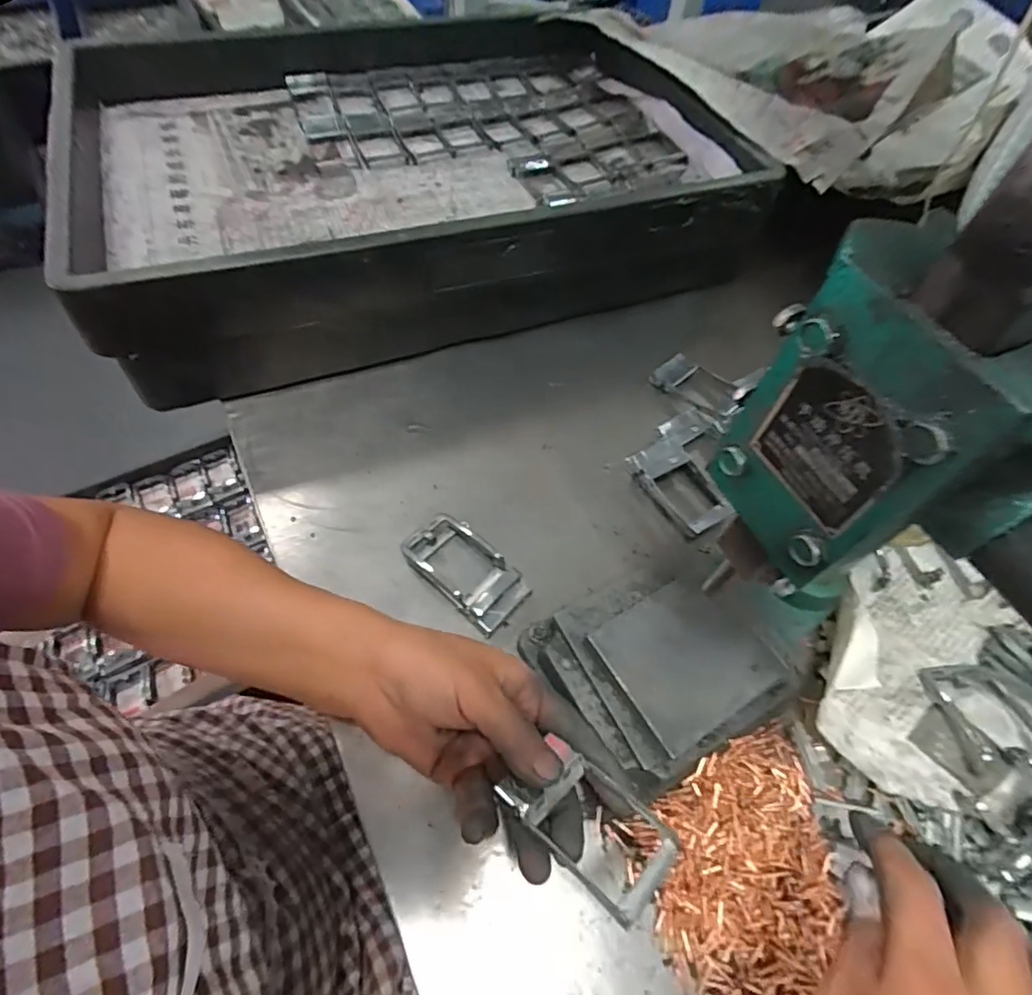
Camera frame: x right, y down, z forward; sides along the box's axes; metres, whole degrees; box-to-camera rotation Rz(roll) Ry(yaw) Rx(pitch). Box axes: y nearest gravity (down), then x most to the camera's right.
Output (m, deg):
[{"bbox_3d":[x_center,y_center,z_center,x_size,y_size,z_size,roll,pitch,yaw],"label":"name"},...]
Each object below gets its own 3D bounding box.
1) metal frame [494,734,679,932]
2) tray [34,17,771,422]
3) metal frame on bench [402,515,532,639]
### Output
[{"bbox_3d":[0.033,0.140,0.239,0.067,0.008,0.043,30,48,30],"label":"metal frame"},{"bbox_3d":[-0.083,-0.292,0.515,0.525,0.122,0.356,-18,60,-13],"label":"tray"},{"bbox_3d":[-0.031,0.045,0.352,0.080,0.013,0.044,39,64,20],"label":"metal frame on bench"}]

